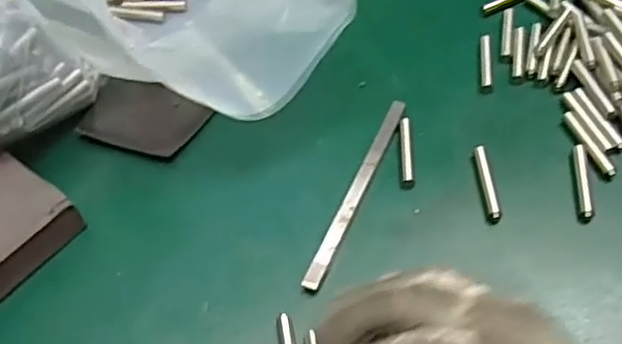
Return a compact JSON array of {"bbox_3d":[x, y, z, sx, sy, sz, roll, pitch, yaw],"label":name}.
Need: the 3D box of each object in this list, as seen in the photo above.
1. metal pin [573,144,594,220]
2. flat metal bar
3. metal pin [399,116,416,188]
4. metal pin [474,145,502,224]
[{"bbox_3d":[0.152,0.005,0.366,0.007,0.006,0.049,4,54,9],"label":"metal pin"},{"bbox_3d":[0.027,0.008,0.370,0.009,0.007,0.135,18,57,18],"label":"flat metal bar"},{"bbox_3d":[0.056,-0.013,0.385,0.008,0.006,0.049,-1,54,5],"label":"metal pin"},{"bbox_3d":[0.100,0.006,0.368,0.007,0.008,0.049,-4,53,3],"label":"metal pin"}]

